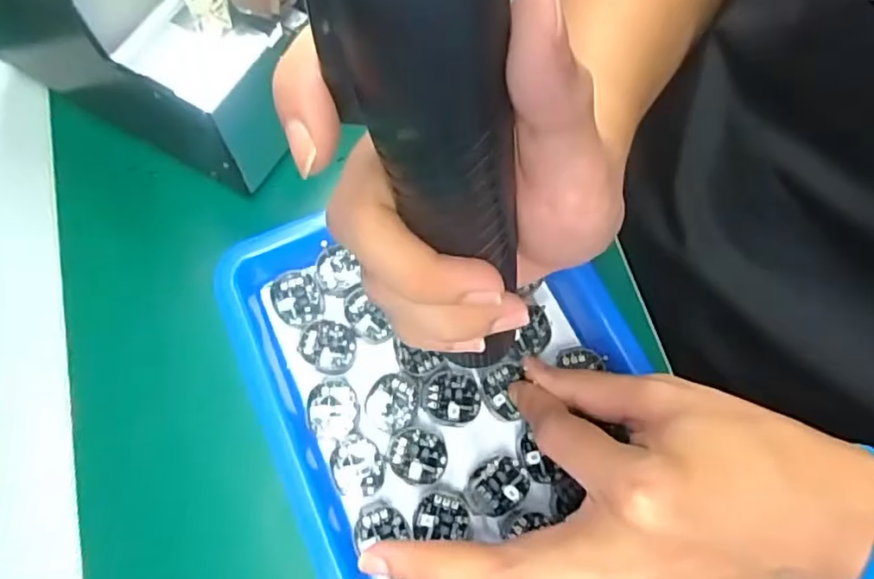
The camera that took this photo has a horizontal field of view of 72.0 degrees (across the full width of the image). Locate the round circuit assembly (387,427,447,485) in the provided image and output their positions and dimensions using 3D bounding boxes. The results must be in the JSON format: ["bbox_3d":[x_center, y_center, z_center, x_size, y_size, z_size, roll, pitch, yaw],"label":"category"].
[{"bbox_3d":[-0.009,0.077,0.279,0.027,0.004,0.025,0,71,1],"label":"round circuit assembly"}]

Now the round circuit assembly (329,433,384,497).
[{"bbox_3d":[-0.037,0.080,0.276,0.023,0.004,0.027,-2,71,0],"label":"round circuit assembly"}]

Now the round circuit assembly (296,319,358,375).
[{"bbox_3d":[-0.054,0.028,0.296,0.027,0.004,0.025,0,71,1],"label":"round circuit assembly"}]

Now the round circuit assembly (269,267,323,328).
[{"bbox_3d":[-0.071,0.004,0.303,0.025,0.004,0.029,-18,72,-5],"label":"round circuit assembly"}]

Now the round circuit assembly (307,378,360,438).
[{"bbox_3d":[-0.049,0.055,0.284,0.023,0.004,0.028,-4,71,-1],"label":"round circuit assembly"}]

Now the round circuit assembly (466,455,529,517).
[{"bbox_3d":[0.027,0.089,0.272,0.027,0.009,0.023,-43,76,-13],"label":"round circuit assembly"}]

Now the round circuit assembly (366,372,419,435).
[{"bbox_3d":[-0.021,0.054,0.288,0.024,0.004,0.029,23,73,8],"label":"round circuit assembly"}]

